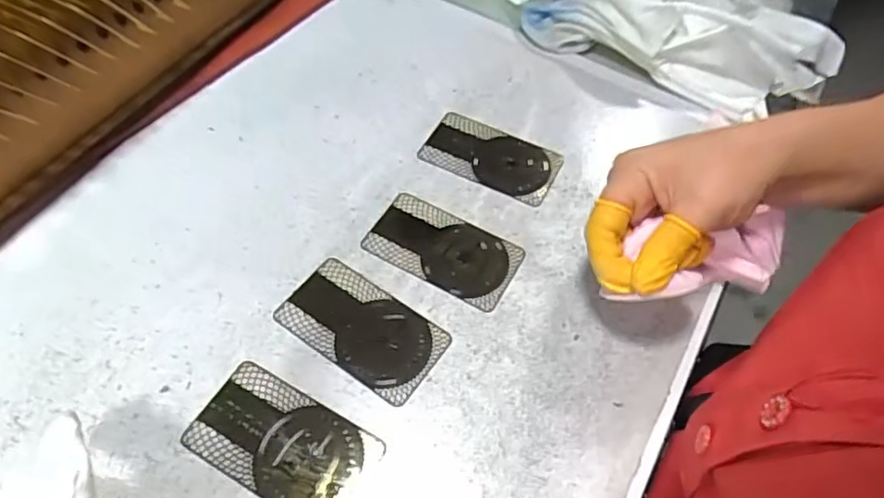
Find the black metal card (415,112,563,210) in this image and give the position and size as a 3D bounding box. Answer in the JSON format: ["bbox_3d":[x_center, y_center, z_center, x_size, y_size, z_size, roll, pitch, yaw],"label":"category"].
[{"bbox_3d":[0.032,-0.061,0.391,0.085,0.004,0.049,24,58,13],"label":"black metal card"}]

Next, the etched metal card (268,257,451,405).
[{"bbox_3d":[-0.043,0.040,0.321,0.087,0.004,0.049,30,60,17],"label":"etched metal card"}]

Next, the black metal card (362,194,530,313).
[{"bbox_3d":[0.000,-0.001,0.352,0.086,0.004,0.049,27,59,14],"label":"black metal card"}]

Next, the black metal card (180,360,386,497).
[{"bbox_3d":[-0.075,0.091,0.285,0.084,0.004,0.049,26,59,14],"label":"black metal card"}]

